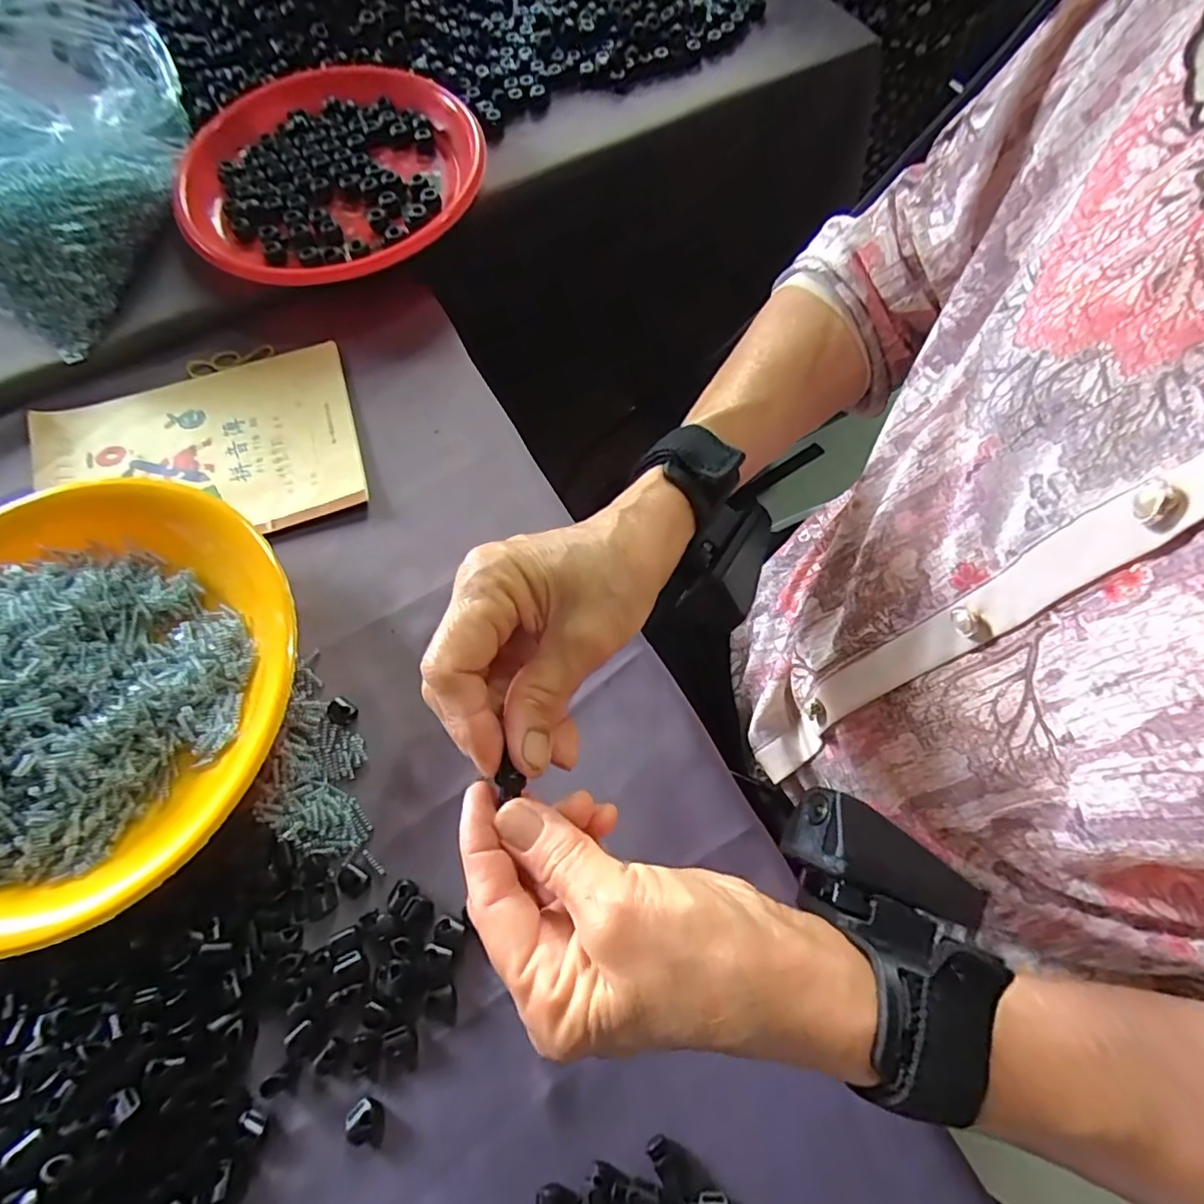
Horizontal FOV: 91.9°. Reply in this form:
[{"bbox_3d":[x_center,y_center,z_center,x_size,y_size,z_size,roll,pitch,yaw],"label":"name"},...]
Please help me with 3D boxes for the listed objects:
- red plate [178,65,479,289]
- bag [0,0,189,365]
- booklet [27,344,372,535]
[{"bbox_3d":[-0.201,-0.320,0.446,0.213,0.045,0.224,-1,70,2],"label":"red plate"},{"bbox_3d":[-0.410,-0.327,0.410,0.182,0.124,0.255,15,71,7],"label":"bag"},{"bbox_3d":[-0.272,-0.101,0.391,0.207,0.008,0.139,-15,70,-3],"label":"booklet"}]

